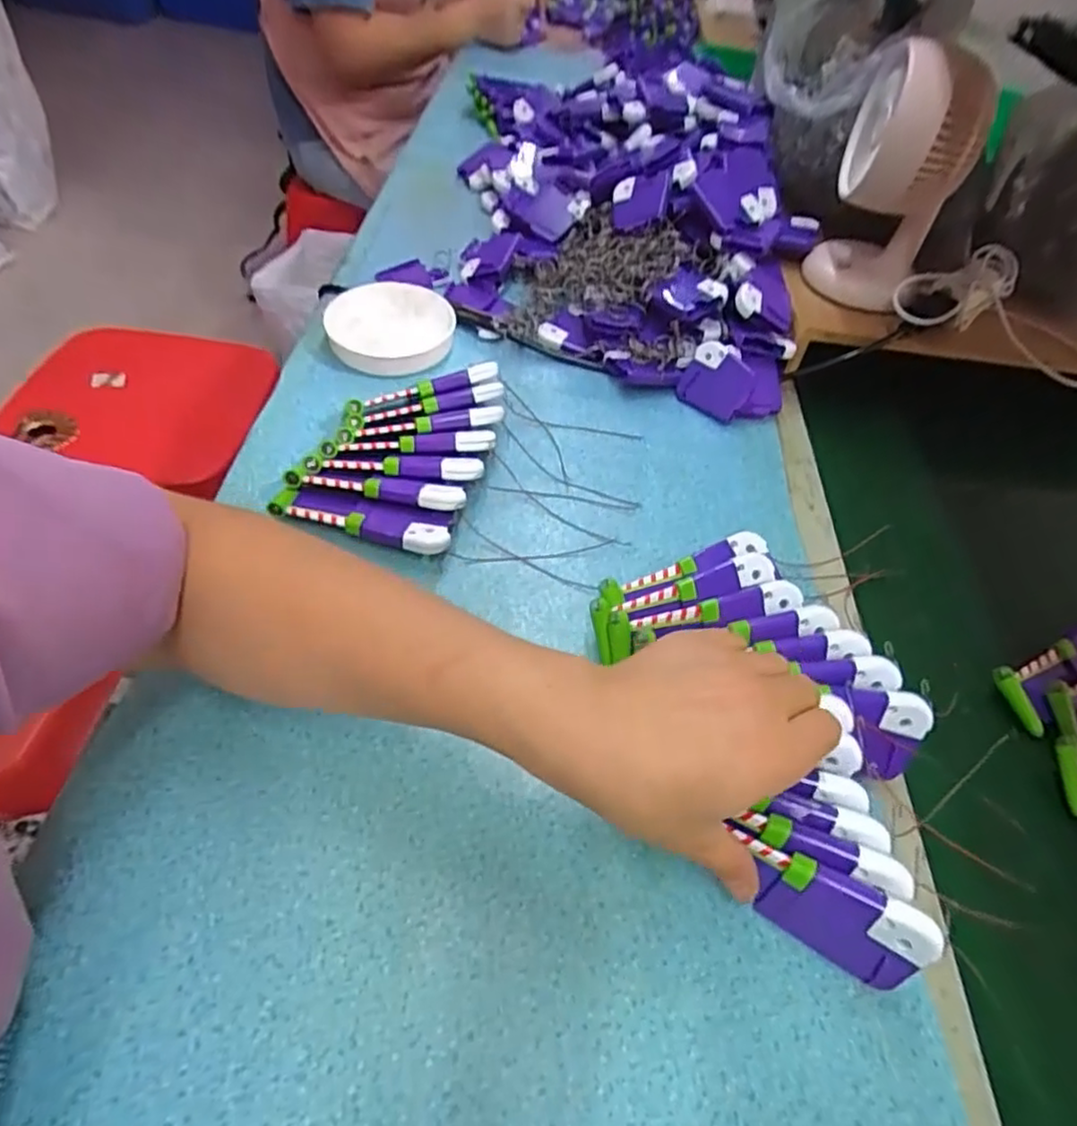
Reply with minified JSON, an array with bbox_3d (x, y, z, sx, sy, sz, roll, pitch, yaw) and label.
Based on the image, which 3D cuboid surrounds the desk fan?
[{"bbox_3d":[0.290,-0.310,0.554,0.095,0.176,0.094,23,51,12],"label":"desk fan"}]

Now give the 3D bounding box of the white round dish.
[{"bbox_3d":[-0.123,-0.203,0.579,0.101,0.018,0.104,3,51,-4],"label":"white round dish"}]

